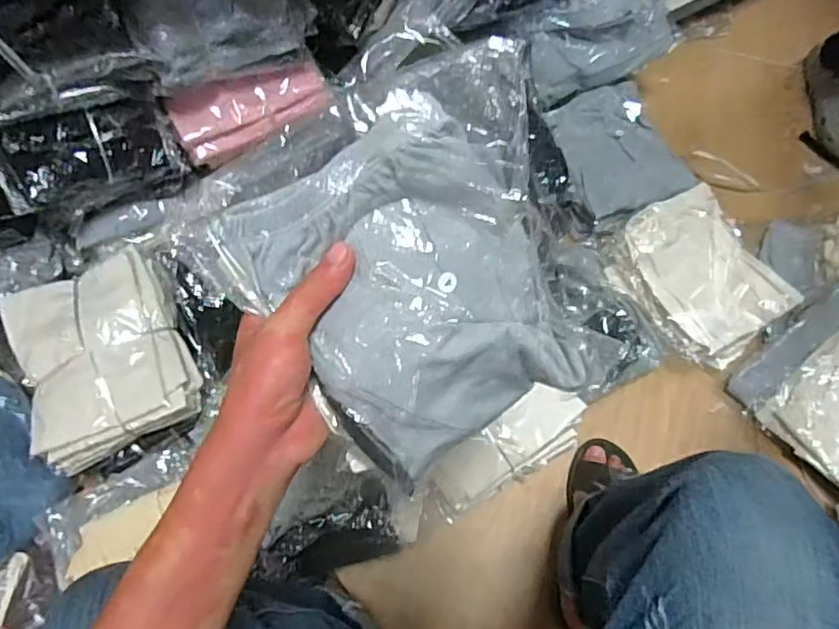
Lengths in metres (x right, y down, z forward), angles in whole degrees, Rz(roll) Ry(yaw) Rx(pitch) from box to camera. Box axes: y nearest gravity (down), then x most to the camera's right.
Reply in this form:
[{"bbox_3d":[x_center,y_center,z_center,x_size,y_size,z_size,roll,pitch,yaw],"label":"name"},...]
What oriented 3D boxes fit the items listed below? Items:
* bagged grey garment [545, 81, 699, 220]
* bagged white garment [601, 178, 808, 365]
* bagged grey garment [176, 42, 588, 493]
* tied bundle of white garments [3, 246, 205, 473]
[{"bbox_3d":[0.330,-0.283,0.967,0.185,0.030,0.236,-20,67,-5],"label":"bagged grey garment"},{"bbox_3d":[0.441,-0.059,0.914,0.206,0.079,0.253,-32,69,-10],"label":"bagged white garment"},{"bbox_3d":[0.000,-0.020,0.349,0.207,0.030,0.210,-33,101,10],"label":"bagged grey garment"},{"bbox_3d":[-0.471,0.060,0.863,0.236,0.074,0.270,-21,67,-6],"label":"tied bundle of white garments"}]

